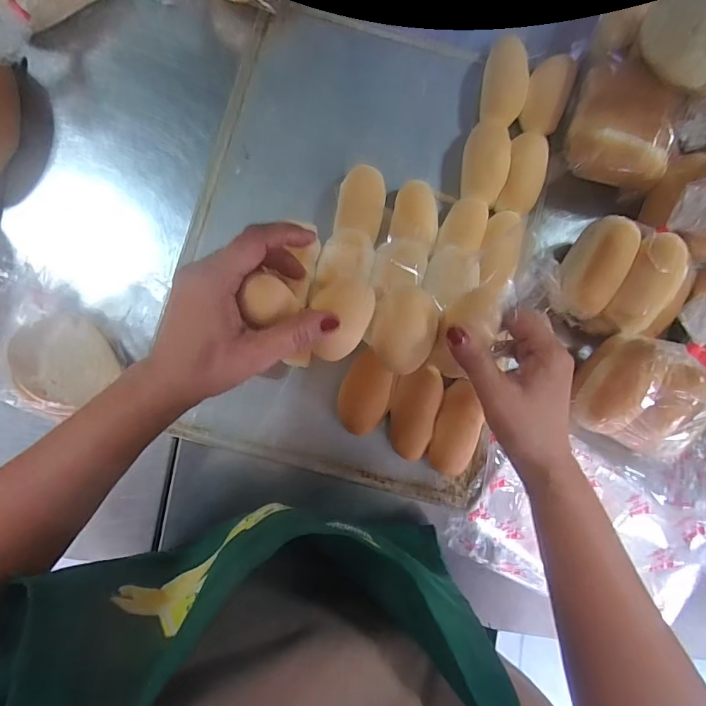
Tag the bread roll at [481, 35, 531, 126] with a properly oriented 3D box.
[{"bbox_3d":[0.152,-0.271,0.437,0.041,0.027,0.075,8,84,-2],"label":"bread roll"}]

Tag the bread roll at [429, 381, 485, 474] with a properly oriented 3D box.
[{"bbox_3d":[0.094,0.068,0.403,0.039,0.033,0.083,15,84,-1],"label":"bread roll"}]

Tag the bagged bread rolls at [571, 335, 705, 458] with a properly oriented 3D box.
[{"bbox_3d":[0.257,0.035,0.380,0.101,0.053,0.095,3,120,6],"label":"bagged bread rolls"}]

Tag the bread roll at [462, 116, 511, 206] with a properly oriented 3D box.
[{"bbox_3d":[0.130,-0.187,0.431,0.042,0.034,0.085,6,84,-2],"label":"bread roll"}]

